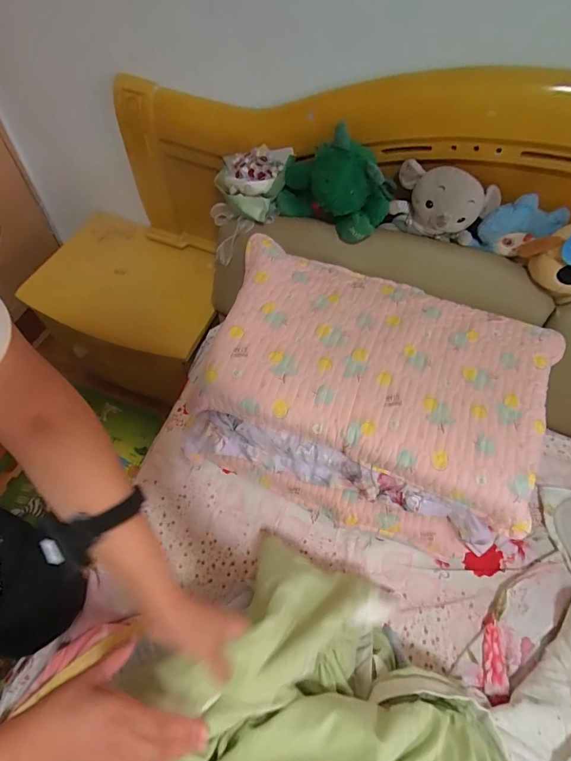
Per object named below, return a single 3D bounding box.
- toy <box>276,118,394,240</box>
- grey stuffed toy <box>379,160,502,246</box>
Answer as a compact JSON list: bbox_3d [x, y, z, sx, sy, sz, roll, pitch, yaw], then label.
[{"bbox_3d":[0.101,-0.396,0.829,0.240,0.196,0.114,11,59,3],"label":"toy"},{"bbox_3d":[0.318,-0.357,0.810,0.204,0.140,0.107,23,60,10],"label":"grey stuffed toy"}]

